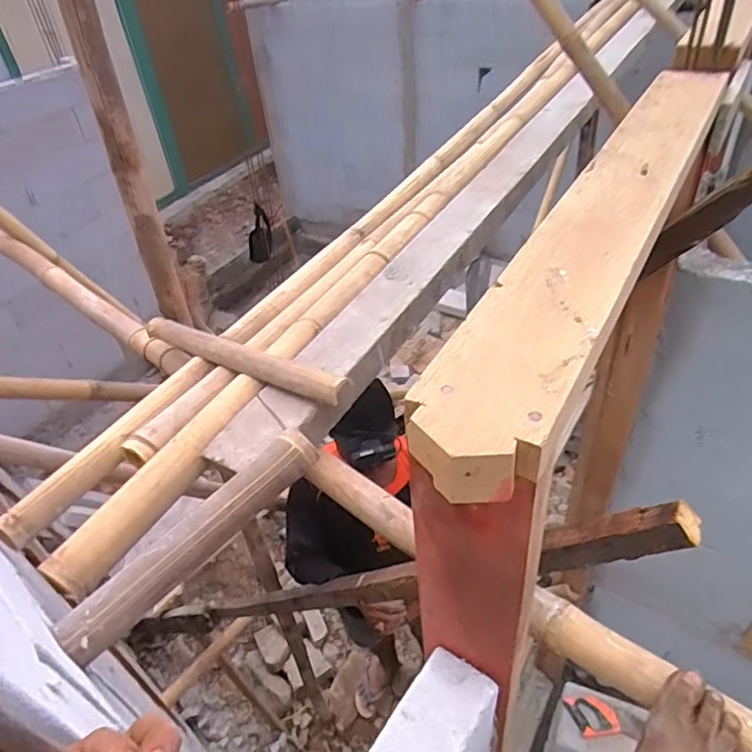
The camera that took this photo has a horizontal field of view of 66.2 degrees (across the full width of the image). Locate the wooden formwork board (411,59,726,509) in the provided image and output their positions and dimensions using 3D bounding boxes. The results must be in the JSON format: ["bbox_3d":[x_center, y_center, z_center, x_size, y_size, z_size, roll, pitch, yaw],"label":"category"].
[{"bbox_3d":[0.259,-0.176,0.627,0.104,0.046,0.800,18,47,27],"label":"wooden formwork board"}]

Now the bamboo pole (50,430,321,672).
[{"bbox_3d":[-0.213,0.189,0.700,0.052,0.058,0.343,30,53,35],"label":"bamboo pole"}]

